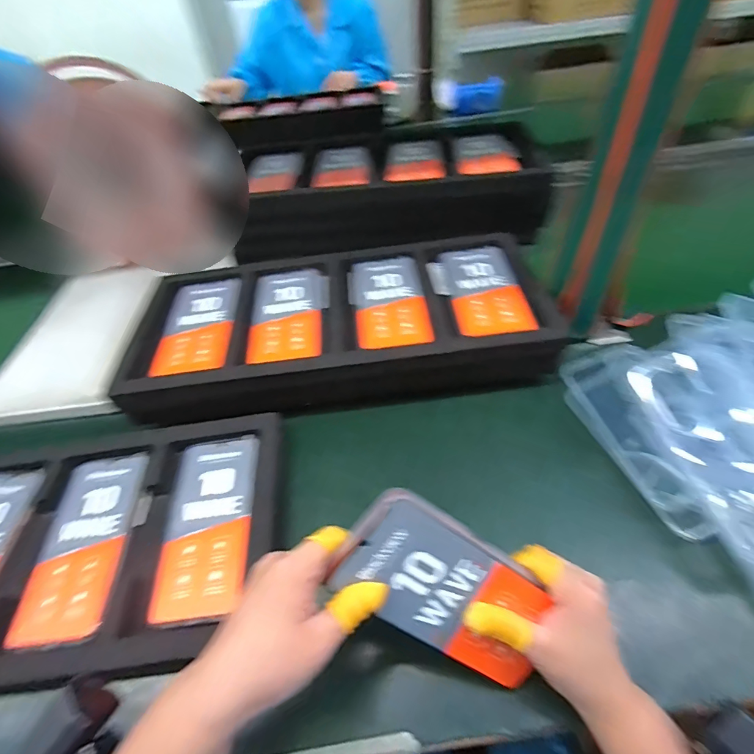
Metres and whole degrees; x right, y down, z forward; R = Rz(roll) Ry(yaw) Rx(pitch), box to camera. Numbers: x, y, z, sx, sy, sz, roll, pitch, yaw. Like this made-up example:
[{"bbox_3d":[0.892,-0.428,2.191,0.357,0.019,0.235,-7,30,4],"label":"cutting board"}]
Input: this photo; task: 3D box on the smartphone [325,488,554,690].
[{"bbox_3d":[0.050,0.142,0.274,0.163,0.009,0.078,37,93,-14],"label":"smartphone"}]

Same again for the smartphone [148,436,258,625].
[{"bbox_3d":[-0.159,0.136,0.396,0.079,0.007,0.167,-7,46,1],"label":"smartphone"}]

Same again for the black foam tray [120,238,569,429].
[{"bbox_3d":[-0.047,-0.065,0.516,0.490,0.064,0.249,-9,46,-1],"label":"black foam tray"}]

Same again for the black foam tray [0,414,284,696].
[{"bbox_3d":[-0.325,0.167,0.395,0.469,0.027,0.216,-7,50,-1],"label":"black foam tray"}]

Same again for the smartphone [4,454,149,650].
[{"bbox_3d":[-0.277,0.155,0.397,0.079,0.006,0.169,-7,46,1],"label":"smartphone"}]

